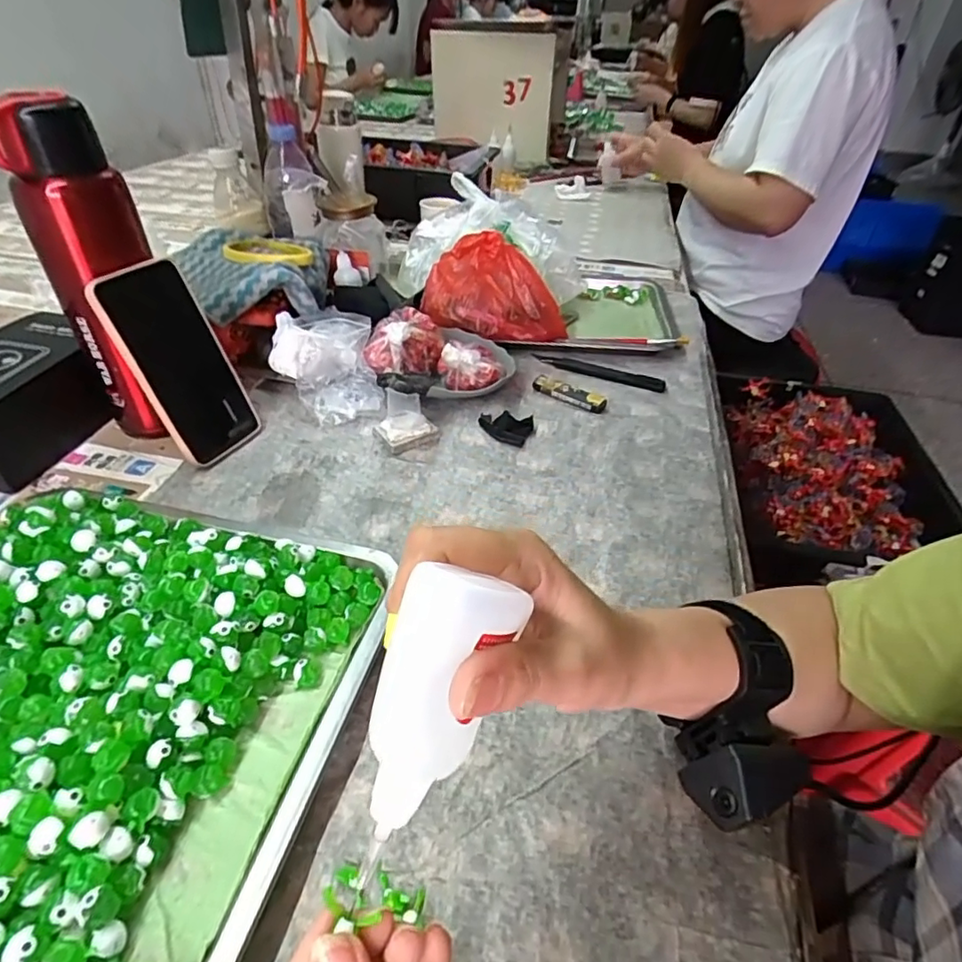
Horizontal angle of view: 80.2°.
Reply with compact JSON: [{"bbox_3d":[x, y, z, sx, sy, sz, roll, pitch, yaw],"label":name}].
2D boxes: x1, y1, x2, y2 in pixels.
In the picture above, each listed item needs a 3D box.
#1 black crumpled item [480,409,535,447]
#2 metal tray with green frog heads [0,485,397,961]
[{"bbox_3d":[0.025,-0.055,0.551,0.049,0.013,0.040,20,43,20],"label":"black crumpled item"},{"bbox_3d":[-0.225,0.110,0.324,0.290,0.045,0.252,10,40,10],"label":"metal tray with green frog heads"}]

